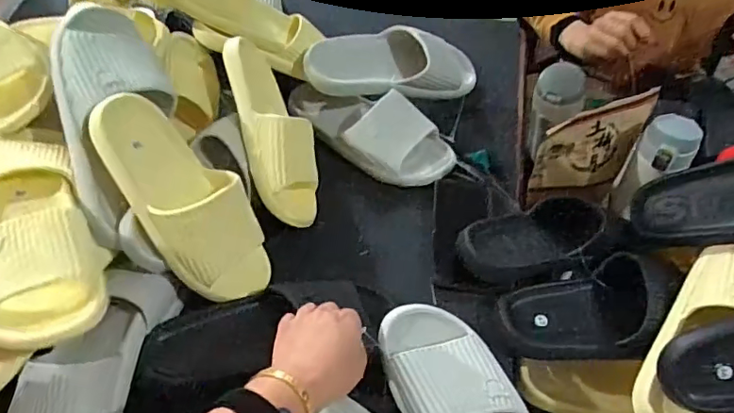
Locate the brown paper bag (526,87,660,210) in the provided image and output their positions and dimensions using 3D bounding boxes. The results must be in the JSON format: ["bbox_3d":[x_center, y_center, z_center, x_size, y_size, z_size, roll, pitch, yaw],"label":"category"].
[{"bbox_3d":[0.291,-0.069,0.716,0.156,0.139,0.018,-12,35,-6],"label":"brown paper bag"}]

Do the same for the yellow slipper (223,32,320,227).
[{"bbox_3d":[-0.121,-0.098,0.719,0.097,0.075,0.257,-5,73,-53],"label":"yellow slipper"}]

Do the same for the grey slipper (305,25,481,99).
[{"bbox_3d":[0.045,-0.209,0.825,0.266,0.075,0.107,2,84,-17],"label":"grey slipper"}]

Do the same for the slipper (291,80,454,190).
[{"bbox_3d":[0.004,-0.111,0.791,0.251,0.064,0.112,33,59,22],"label":"slipper"}]

